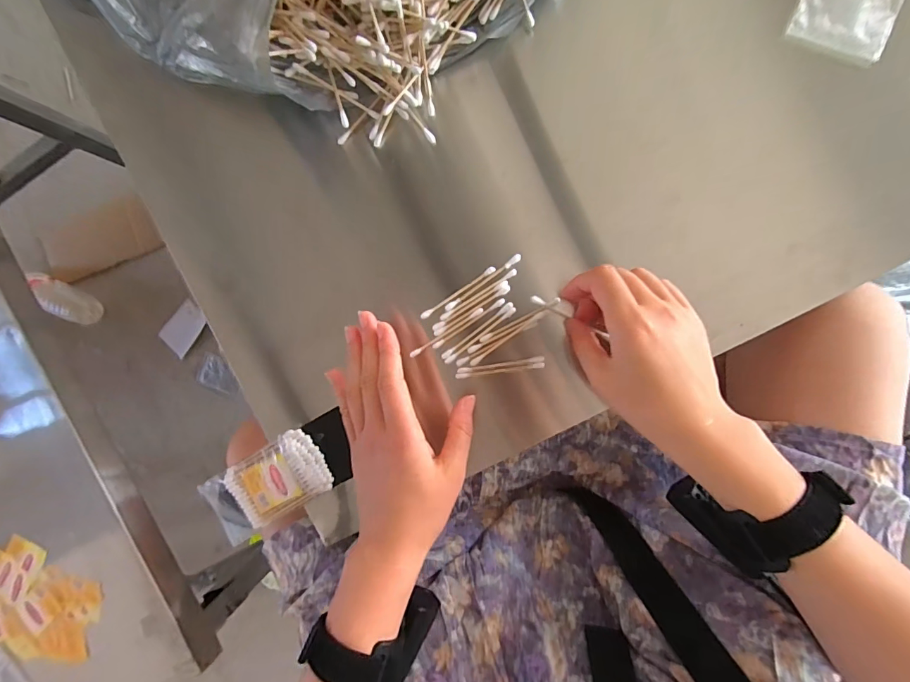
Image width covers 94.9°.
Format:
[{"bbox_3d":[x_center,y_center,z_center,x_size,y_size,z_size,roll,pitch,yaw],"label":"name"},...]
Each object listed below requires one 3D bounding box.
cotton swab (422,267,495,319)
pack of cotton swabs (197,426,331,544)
[{"bbox_3d":[0.002,-0.039,0.342,0.071,0.008,0.006,-34,86,9],"label":"cotton swab"},{"bbox_3d":[-0.163,0.125,0.366,0.109,0.023,0.058,-31,89,8],"label":"pack of cotton swabs"}]

